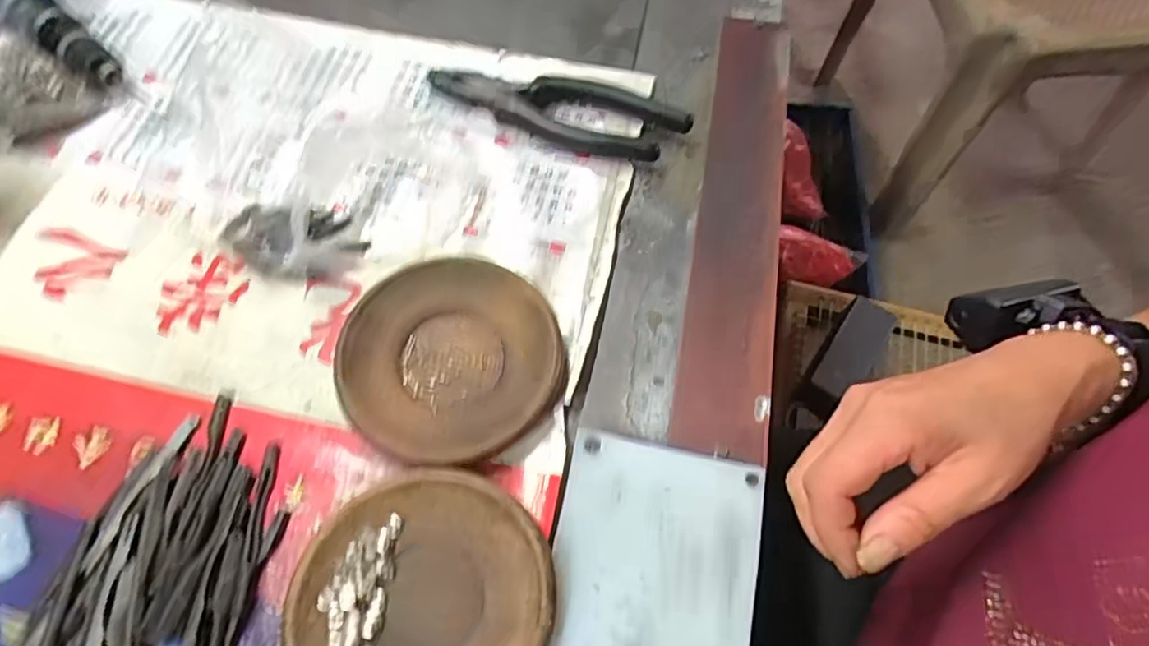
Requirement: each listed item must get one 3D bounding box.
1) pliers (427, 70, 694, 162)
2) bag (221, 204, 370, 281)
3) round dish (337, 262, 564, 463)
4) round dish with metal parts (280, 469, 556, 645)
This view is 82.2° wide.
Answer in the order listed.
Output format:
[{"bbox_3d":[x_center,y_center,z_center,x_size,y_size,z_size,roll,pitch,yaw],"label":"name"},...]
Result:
[{"bbox_3d":[-0.015,-0.131,0.417,0.167,0.027,0.046,13,64,6],"label":"pliers"},{"bbox_3d":[-0.163,-0.049,0.380,0.080,0.014,0.046,8,63,4],"label":"bag"},{"bbox_3d":[-0.063,0.019,0.342,0.113,0.016,0.107,0,63,-1],"label":"round dish"},{"bbox_3d":[-0.067,0.123,0.290,0.113,0.013,0.106,0,63,-1],"label":"round dish with metal parts"}]

